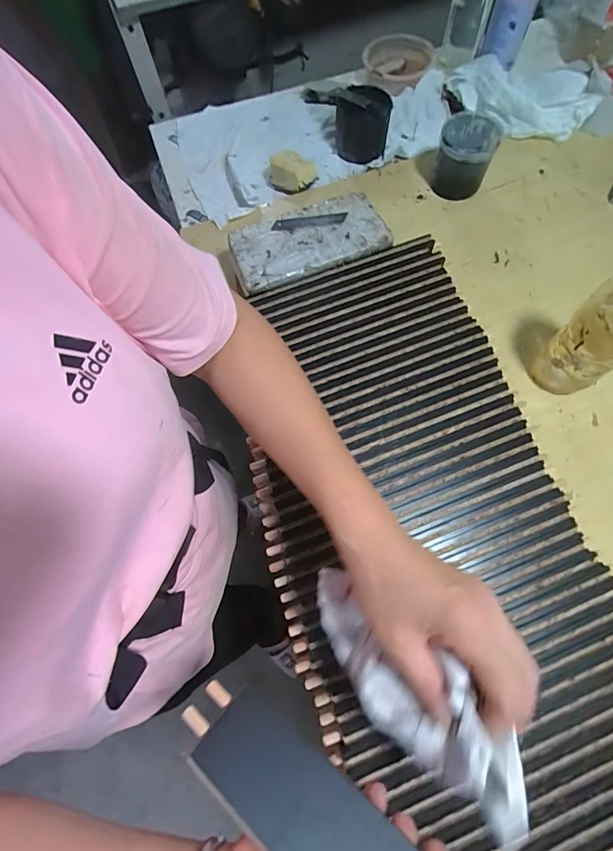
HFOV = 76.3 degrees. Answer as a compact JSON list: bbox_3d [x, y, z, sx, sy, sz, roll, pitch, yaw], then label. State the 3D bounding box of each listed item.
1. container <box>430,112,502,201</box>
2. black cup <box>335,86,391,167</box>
[{"bbox_3d":[0.237,-0.401,0.590,0.082,0.079,0.084,12,71,7],"label":"container"},{"bbox_3d":[0.091,-0.493,0.636,0.085,0.071,0.082,2,70,4],"label":"black cup"}]

